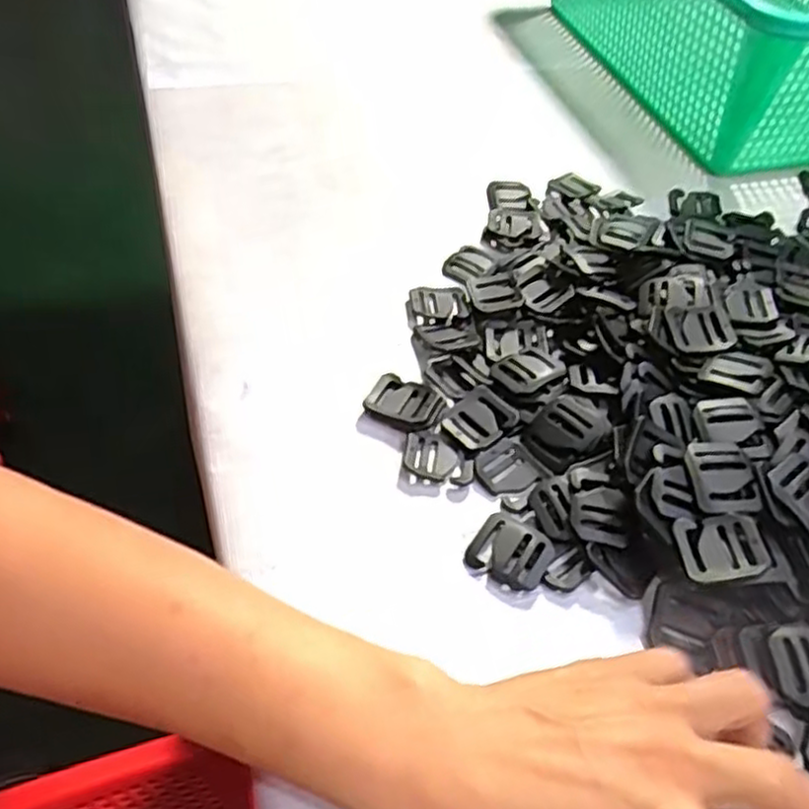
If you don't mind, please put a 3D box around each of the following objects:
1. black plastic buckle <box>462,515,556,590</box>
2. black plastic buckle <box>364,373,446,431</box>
[{"bbox_3d":[0.049,0.066,0.334,0.034,0.008,0.031,27,53,18],"label":"black plastic buckle"},{"bbox_3d":[0.001,0.000,0.385,0.039,0.004,0.029,21,51,13],"label":"black plastic buckle"}]

